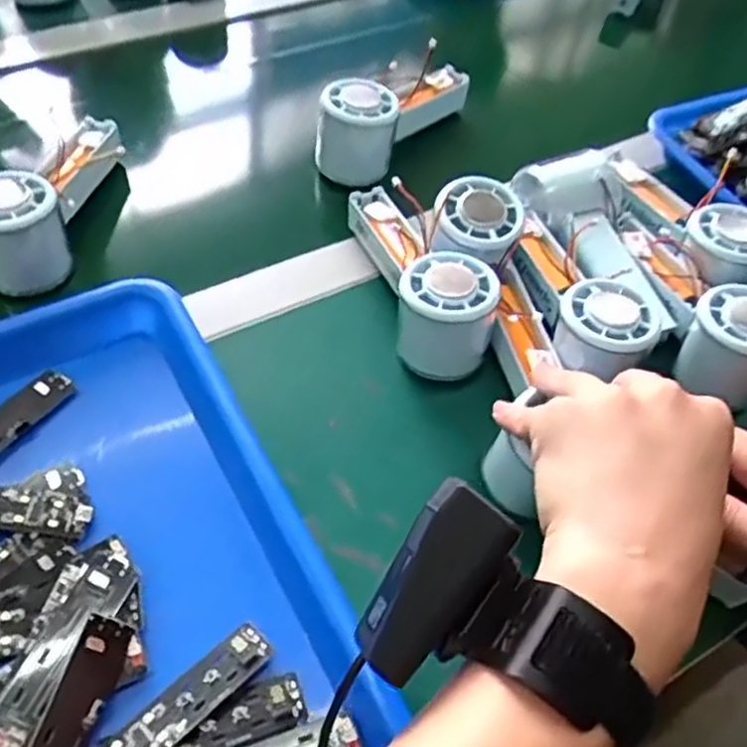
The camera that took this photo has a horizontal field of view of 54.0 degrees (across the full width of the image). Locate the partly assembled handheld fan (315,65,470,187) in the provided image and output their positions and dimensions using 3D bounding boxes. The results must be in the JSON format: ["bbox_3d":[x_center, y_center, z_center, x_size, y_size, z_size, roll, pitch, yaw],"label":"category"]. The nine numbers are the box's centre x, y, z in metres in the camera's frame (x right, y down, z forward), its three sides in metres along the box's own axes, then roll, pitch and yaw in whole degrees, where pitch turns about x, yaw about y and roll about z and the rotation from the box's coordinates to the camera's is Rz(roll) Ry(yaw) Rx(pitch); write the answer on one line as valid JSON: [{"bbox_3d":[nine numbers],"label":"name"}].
[{"bbox_3d":[0.013,-0.201,0.573,0.052,0.071,0.145,37,58,22],"label":"partly assembled handheld fan"}]

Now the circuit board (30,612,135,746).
[{"bbox_3d":[-0.130,0.151,0.314,0.023,0.005,0.089,31,58,-22],"label":"circuit board"}]

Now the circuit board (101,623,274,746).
[{"bbox_3d":[-0.086,0.149,0.327,0.022,0.006,0.091,40,59,23],"label":"circuit board"}]

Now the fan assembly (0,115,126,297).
[{"bbox_3d":[-0.210,-0.116,0.488,0.056,0.066,0.134,16,53,7],"label":"fan assembly"}]

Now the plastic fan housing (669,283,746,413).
[{"bbox_3d":[0.220,-0.018,0.449,0.056,0.047,0.059,3,52,-3],"label":"plastic fan housing"}]

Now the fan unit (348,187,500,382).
[{"bbox_3d":[0.030,-0.068,0.470,0.056,0.058,0.148,-10,54,-12],"label":"fan unit"}]

